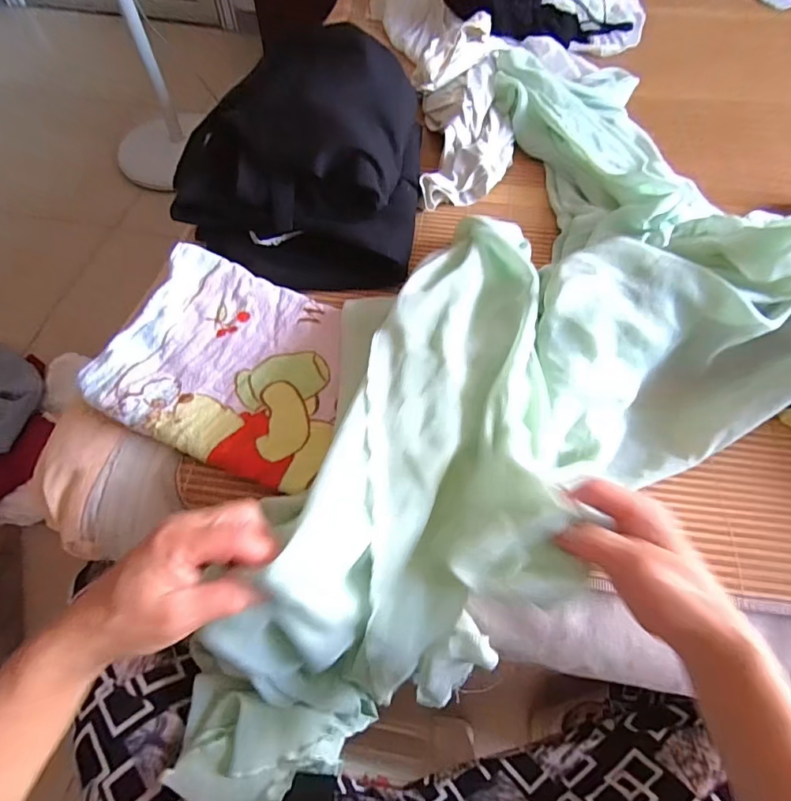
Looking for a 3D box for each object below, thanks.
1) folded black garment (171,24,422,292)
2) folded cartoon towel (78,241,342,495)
[{"bbox_3d":[-0.088,-0.273,0.549,0.276,0.147,0.264,22,63,11],"label":"folded black garment"},{"bbox_3d":[-0.153,-0.042,0.449,0.232,0.027,0.193,20,63,10],"label":"folded cartoon towel"}]

